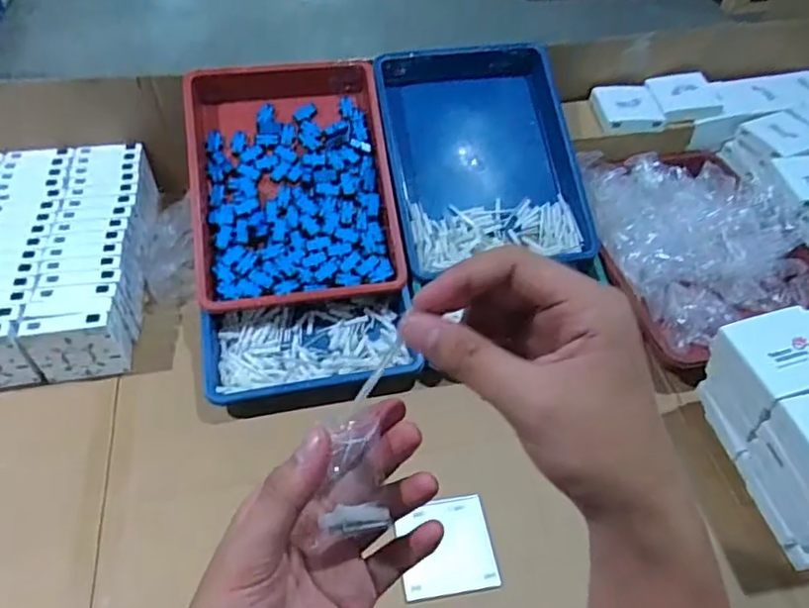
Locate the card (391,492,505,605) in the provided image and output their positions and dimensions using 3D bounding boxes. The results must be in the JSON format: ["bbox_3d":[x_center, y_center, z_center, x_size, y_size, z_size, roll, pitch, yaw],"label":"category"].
[{"bbox_3d":[0.039,0.226,0.563,0.085,0.010,0.087,-8,53,-4],"label":"card"}]

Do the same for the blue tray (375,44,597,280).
[{"bbox_3d":[0.096,-0.195,0.759,0.235,0.064,0.289,-8,69,-6],"label":"blue tray"}]

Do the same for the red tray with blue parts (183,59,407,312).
[{"bbox_3d":[-0.138,-0.158,0.728,0.233,0.046,0.314,-8,71,-8],"label":"red tray with blue parts"}]

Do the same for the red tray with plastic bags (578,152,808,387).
[{"bbox_3d":[0.371,-0.067,0.752,0.247,0.096,0.322,-4,49,-6],"label":"red tray with plastic bags"}]

